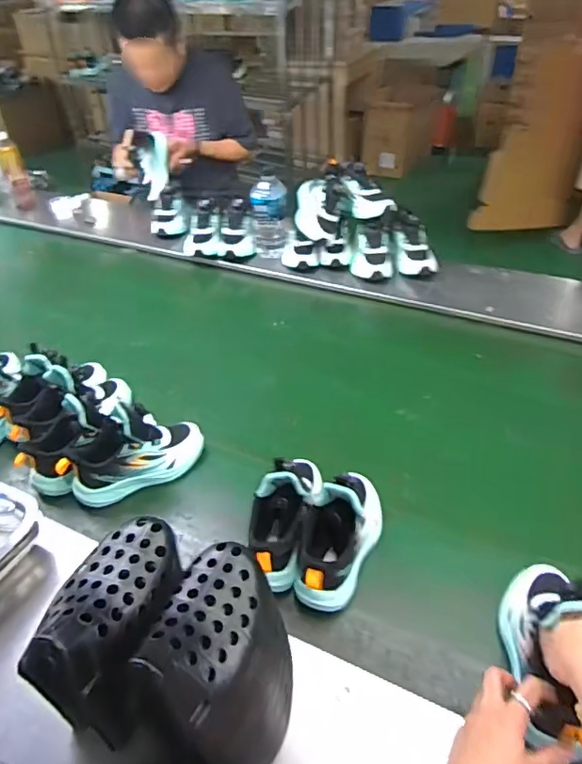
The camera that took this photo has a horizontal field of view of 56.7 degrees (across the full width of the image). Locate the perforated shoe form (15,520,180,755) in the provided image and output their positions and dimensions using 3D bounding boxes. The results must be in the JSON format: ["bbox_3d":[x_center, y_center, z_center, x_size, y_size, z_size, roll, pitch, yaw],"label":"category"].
[{"bbox_3d":[-0.151,0.227,0.500,0.071,0.192,0.141,15,42,21],"label":"perforated shoe form"}]

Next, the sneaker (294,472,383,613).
[{"bbox_3d":[0.064,0.183,0.683,0.075,0.135,0.188,17,42,22],"label":"sneaker"}]

